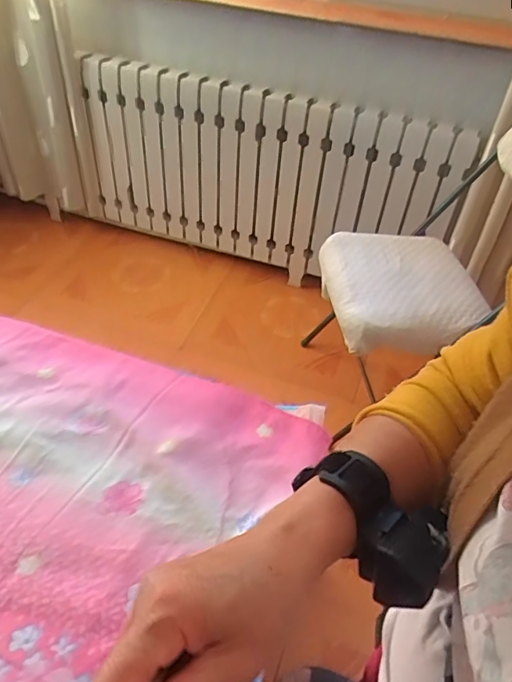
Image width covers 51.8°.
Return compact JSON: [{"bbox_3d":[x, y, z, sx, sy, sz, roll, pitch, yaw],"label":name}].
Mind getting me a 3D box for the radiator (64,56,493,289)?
[{"bbox_3d":[-0.006,-0.513,1.756,1.242,0.589,0.187,23,48,17],"label":"radiator"}]

